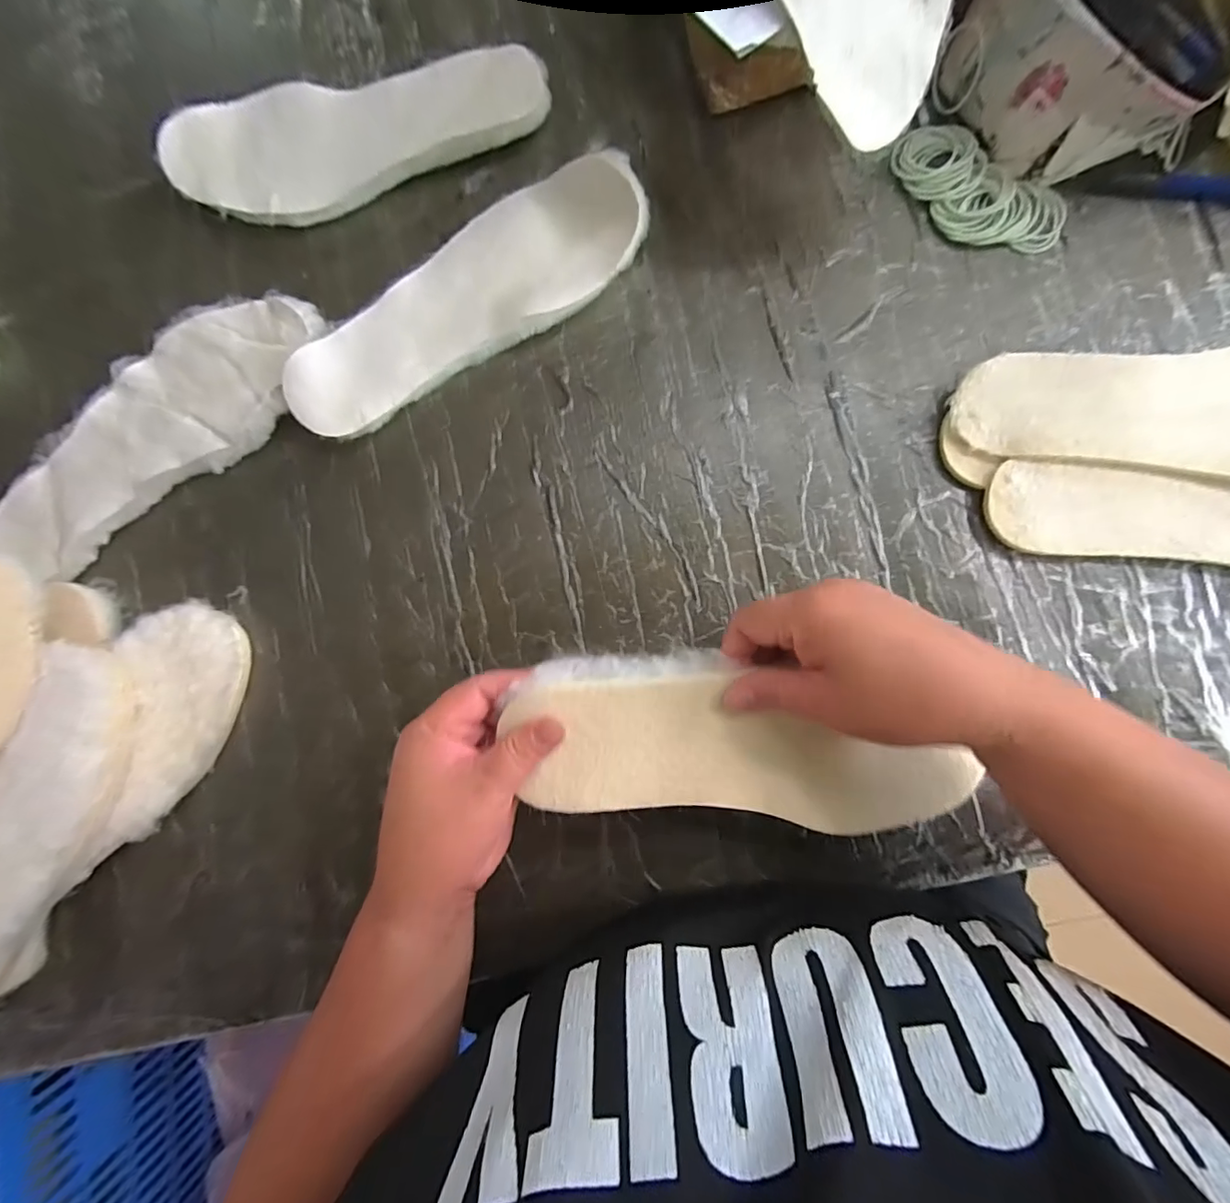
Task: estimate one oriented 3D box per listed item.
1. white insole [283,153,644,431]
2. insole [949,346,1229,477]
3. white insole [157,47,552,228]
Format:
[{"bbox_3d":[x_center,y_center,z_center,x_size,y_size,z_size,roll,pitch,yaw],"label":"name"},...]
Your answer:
[{"bbox_3d":[-0.106,-0.207,0.359,0.273,0.037,0.097,-37,84,2],"label":"white insole"},{"bbox_3d":[0.354,-0.114,0.311,0.273,0.010,0.084,-1,85,6],"label":"insole"},{"bbox_3d":[-0.184,-0.329,0.374,0.272,0.027,0.084,-8,85,4],"label":"white insole"}]

